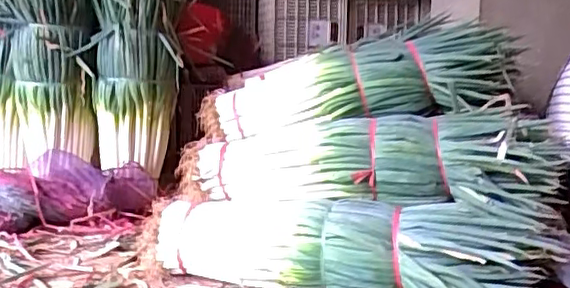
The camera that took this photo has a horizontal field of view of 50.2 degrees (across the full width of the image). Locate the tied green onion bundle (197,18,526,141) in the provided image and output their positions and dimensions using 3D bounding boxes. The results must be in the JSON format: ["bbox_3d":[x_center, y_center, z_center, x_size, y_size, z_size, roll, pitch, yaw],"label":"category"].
[{"bbox_3d":[0.201,-0.191,1.846,0.930,0.262,0.313,-9,5,16],"label":"tied green onion bundle"}]

